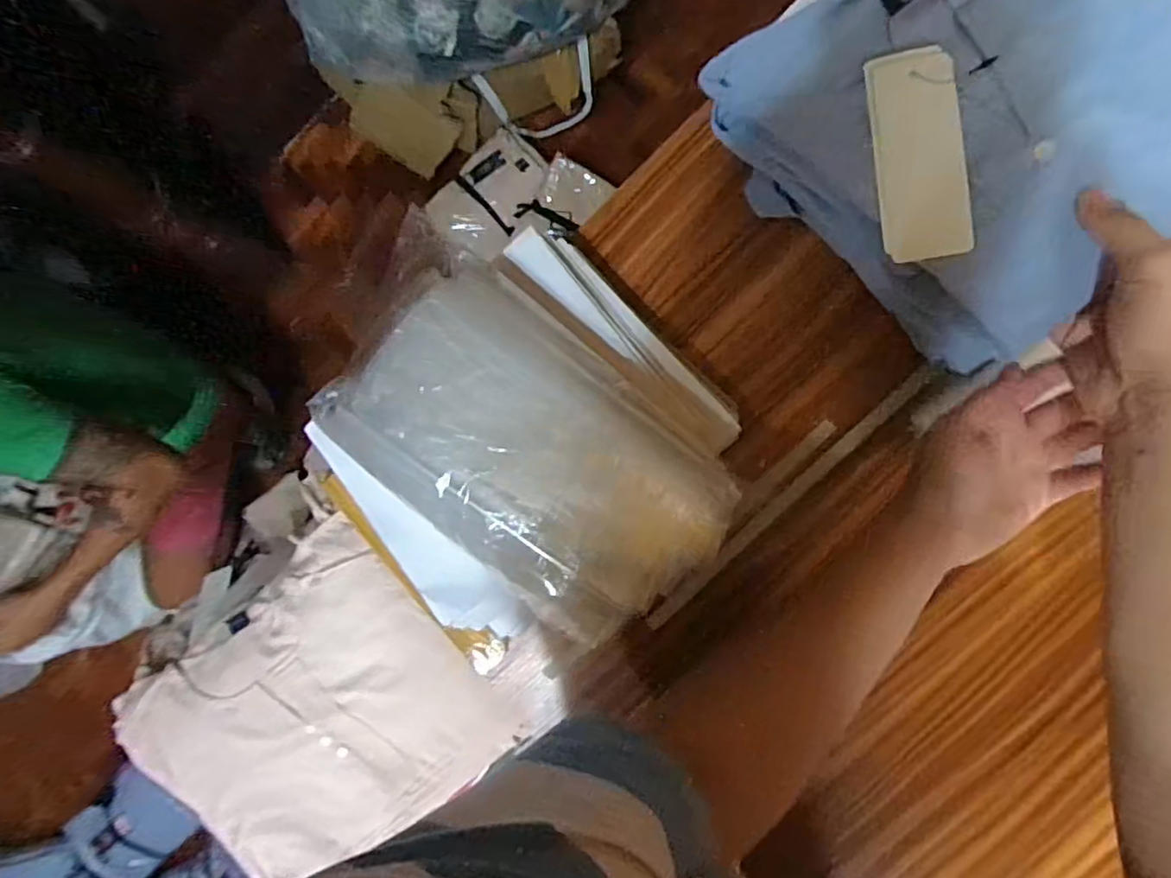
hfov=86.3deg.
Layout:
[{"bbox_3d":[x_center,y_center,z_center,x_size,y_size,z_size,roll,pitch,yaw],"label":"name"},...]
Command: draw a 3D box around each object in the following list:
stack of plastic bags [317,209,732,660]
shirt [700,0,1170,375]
[{"bbox_3d":[-0.050,-0.004,0.427,0.295,0.063,0.160,40,93,8],"label":"stack of plastic bags"},{"bbox_3d":[0.242,-0.202,0.391,0.230,0.064,0.254,-38,83,4],"label":"shirt"}]

